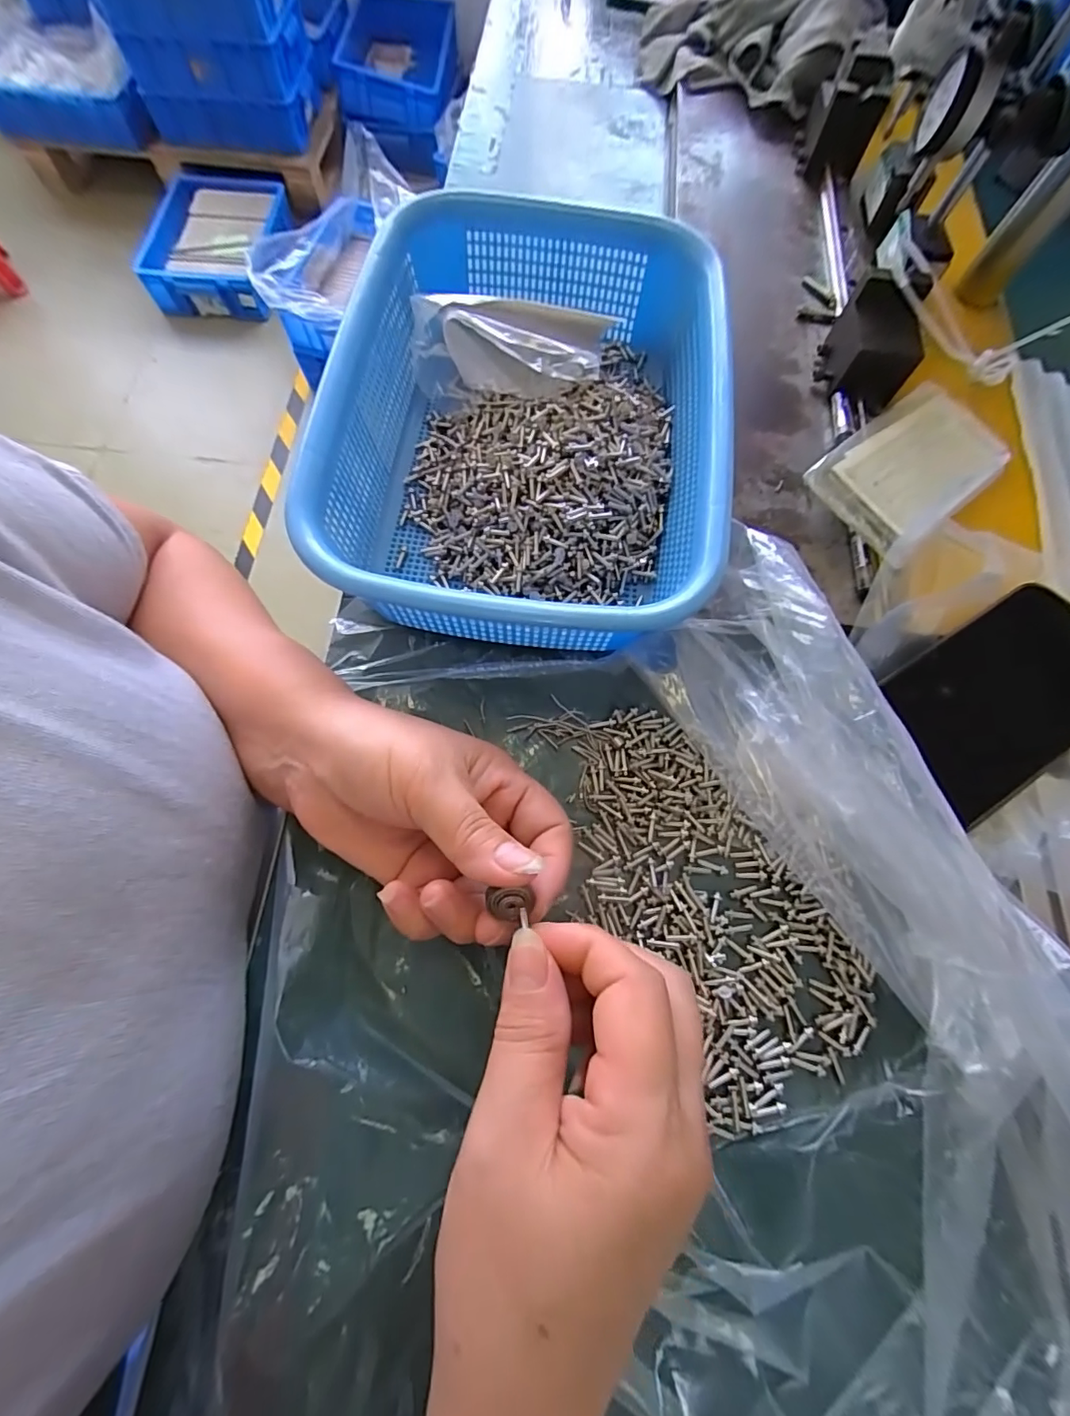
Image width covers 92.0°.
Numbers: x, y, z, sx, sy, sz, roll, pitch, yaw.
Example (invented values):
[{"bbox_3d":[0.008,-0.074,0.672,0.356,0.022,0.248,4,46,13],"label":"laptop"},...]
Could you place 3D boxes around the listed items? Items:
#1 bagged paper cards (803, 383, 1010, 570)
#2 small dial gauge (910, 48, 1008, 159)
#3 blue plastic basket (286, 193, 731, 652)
[{"bbox_3d":[0.228,-0.147,0.310,0.146,0.023,0.072,-40,76,-13],"label":"bagged paper cards"},{"bbox_3d":[0.224,-0.321,0.275,0.023,0.035,0.036,4,71,3],"label":"small dial gauge"},{"bbox_3d":[-0.003,-0.167,0.300,0.201,0.067,0.290,7,71,1],"label":"blue plastic basket"}]

